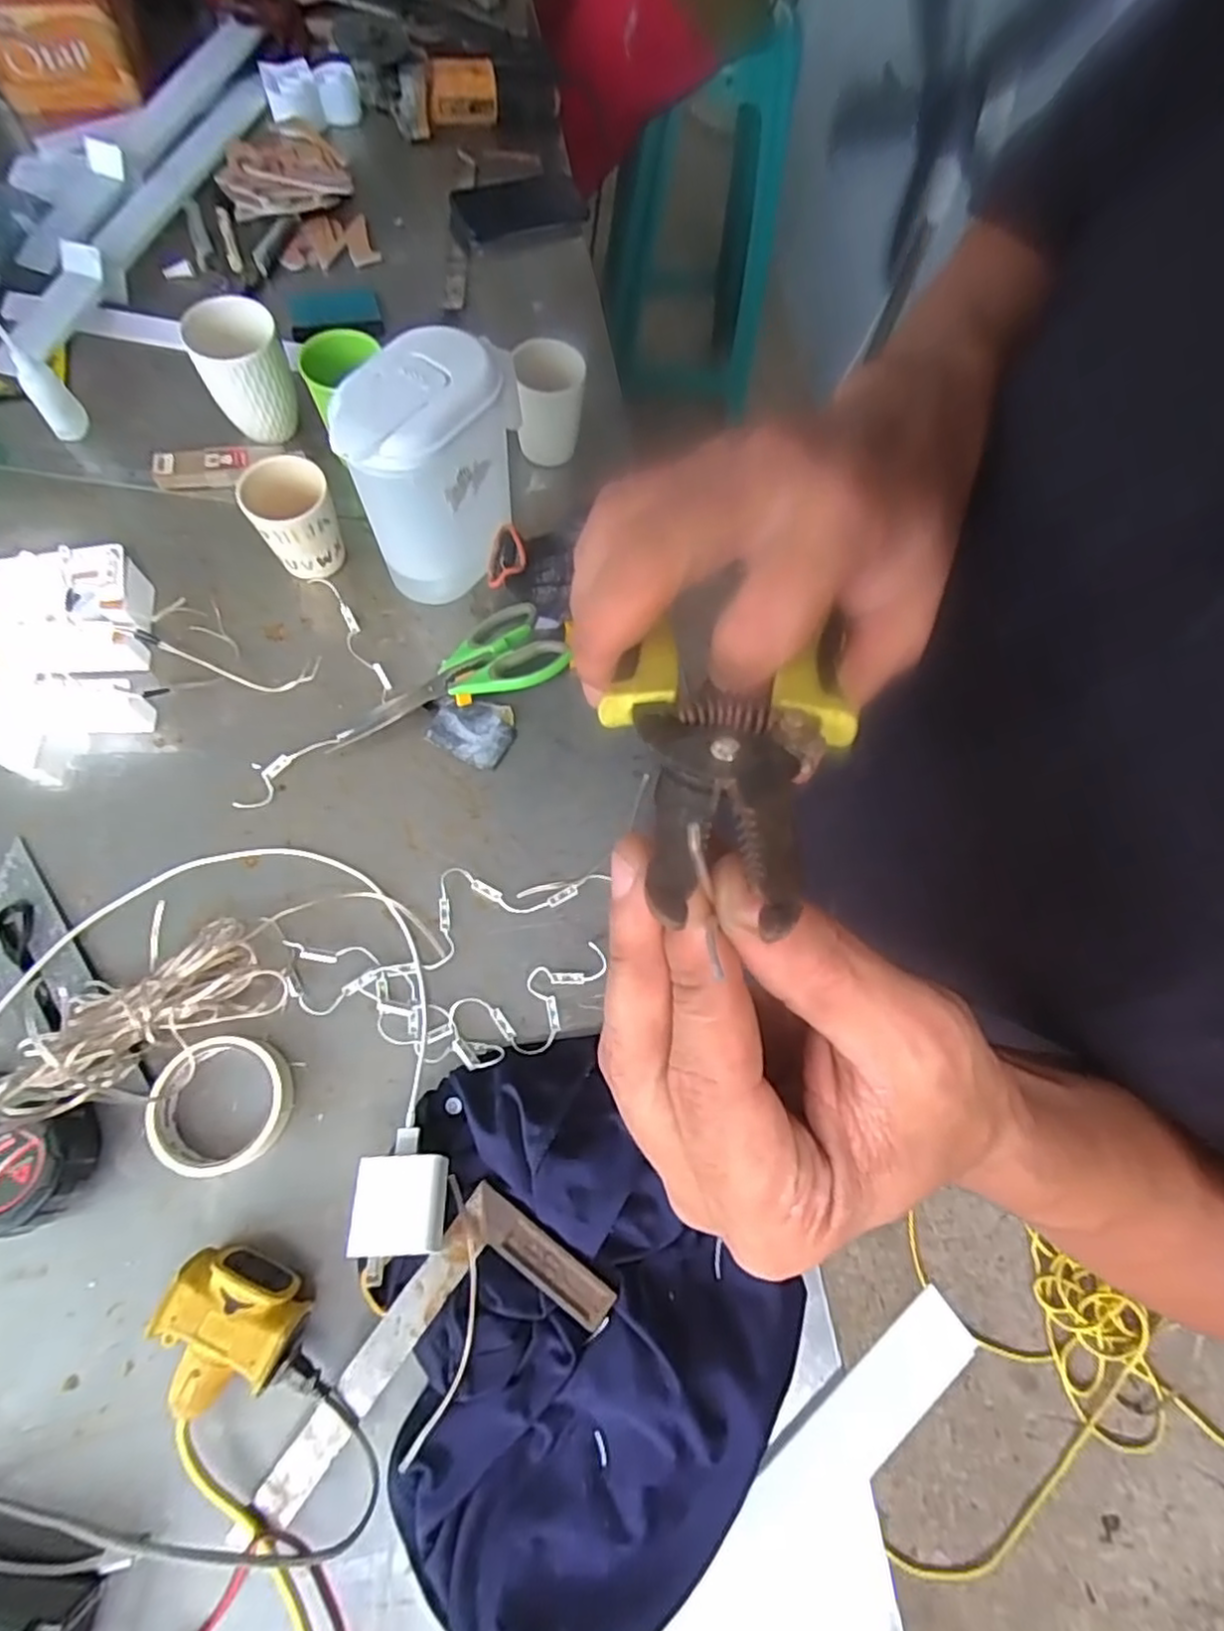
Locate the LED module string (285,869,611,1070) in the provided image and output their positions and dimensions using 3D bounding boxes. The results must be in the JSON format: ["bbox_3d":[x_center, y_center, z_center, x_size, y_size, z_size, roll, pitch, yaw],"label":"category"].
[{"bbox_3d":[-0.128,0.112,0.531,0.228,0.015,0.149,6,70,0],"label":"LED module string"}]

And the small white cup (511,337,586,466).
[{"bbox_3d":[-0.062,-0.406,0.681,0.071,0.094,0.066,-10,71,-6],"label":"small white cup"}]

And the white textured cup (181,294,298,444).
[{"bbox_3d":[-0.353,-0.428,0.664,0.078,0.095,0.087,-19,72,-9],"label":"white textured cup"}]

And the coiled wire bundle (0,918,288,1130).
[{"bbox_3d":[-0.336,0.142,0.491,0.182,0.049,0.085,-26,73,-11],"label":"coiled wire bundle"}]

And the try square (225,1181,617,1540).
[{"bbox_3d":[-0.113,0.364,0.427,0.108,0.035,0.232,37,73,11],"label":"try square"}]

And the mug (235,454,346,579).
[{"bbox_3d":[-0.285,-0.268,0.621,0.072,0.085,0.071,-24,73,-11],"label":"mug"}]

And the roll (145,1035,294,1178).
[{"bbox_3d":[-0.273,0.204,0.485,0.089,0.029,0.088,1,70,-2],"label":"roll"}]

